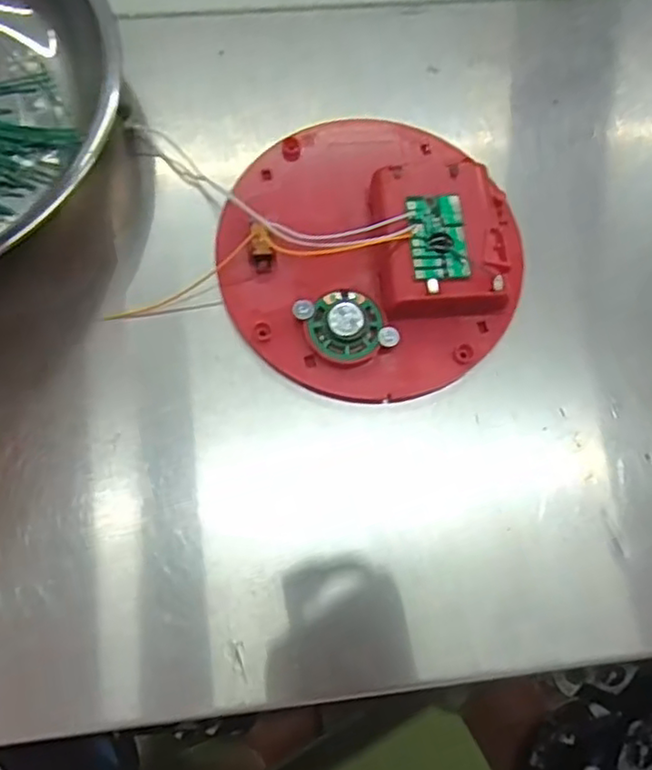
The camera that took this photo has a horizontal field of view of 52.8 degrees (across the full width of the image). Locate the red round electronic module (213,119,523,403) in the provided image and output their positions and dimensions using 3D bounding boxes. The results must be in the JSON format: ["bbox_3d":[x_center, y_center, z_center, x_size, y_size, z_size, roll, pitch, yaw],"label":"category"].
[{"bbox_3d":[0.018,-0.057,0.260,0.117,0.020,0.120,0,71,-1],"label":"red round electronic module"}]

